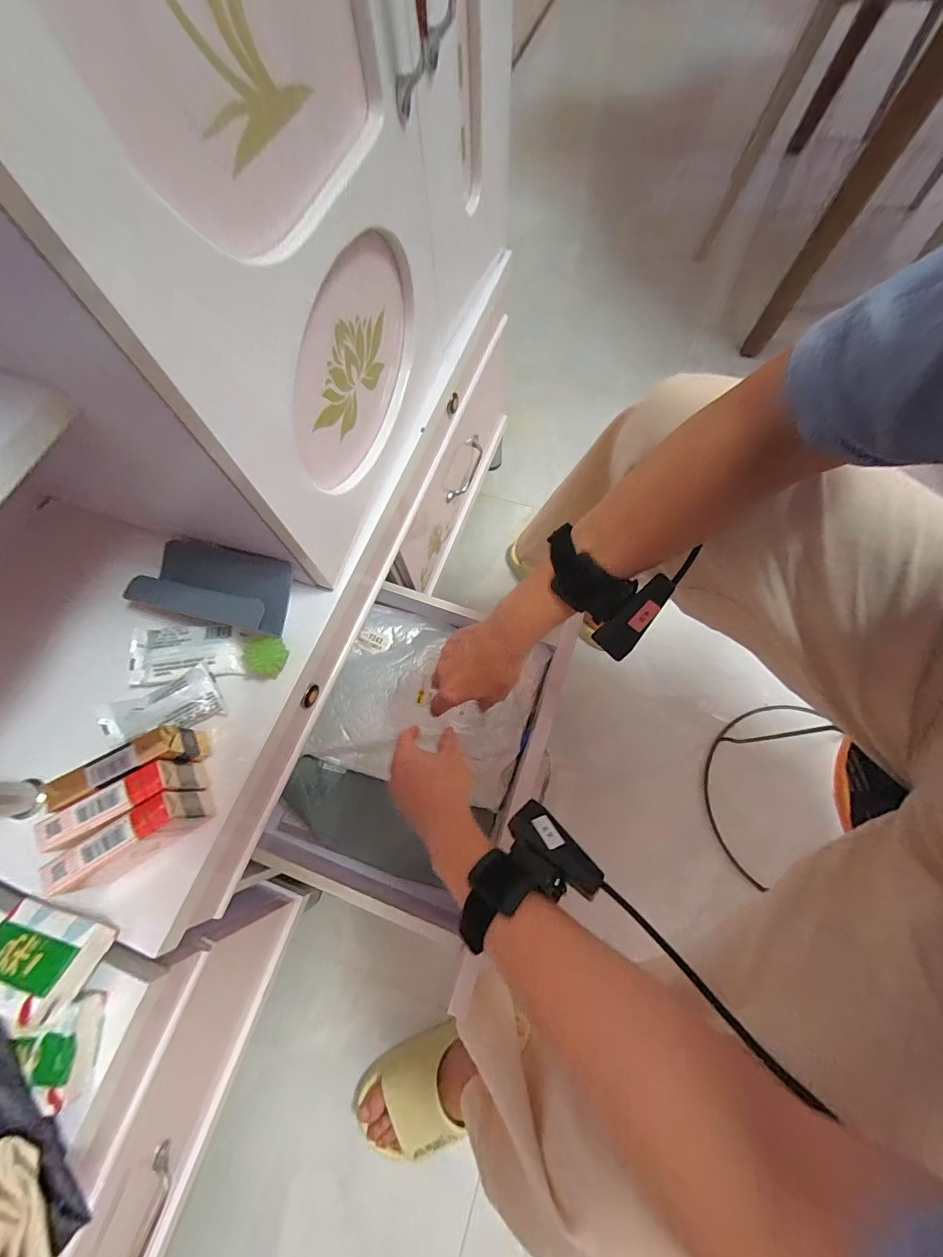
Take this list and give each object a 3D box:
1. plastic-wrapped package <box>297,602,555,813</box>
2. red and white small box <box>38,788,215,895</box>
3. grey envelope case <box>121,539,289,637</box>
[{"bbox_3d":[-0.052,0.094,0.572,0.250,0.038,0.216,17,73,8],"label":"plastic-wrapped package"},{"bbox_3d":[-0.236,0.148,0.312,0.080,0.053,0.027,-30,73,-7],"label":"red and white small box"},{"bbox_3d":[-0.222,-0.042,0.374,0.136,0.027,0.066,15,73,7],"label":"grey envelope case"}]

